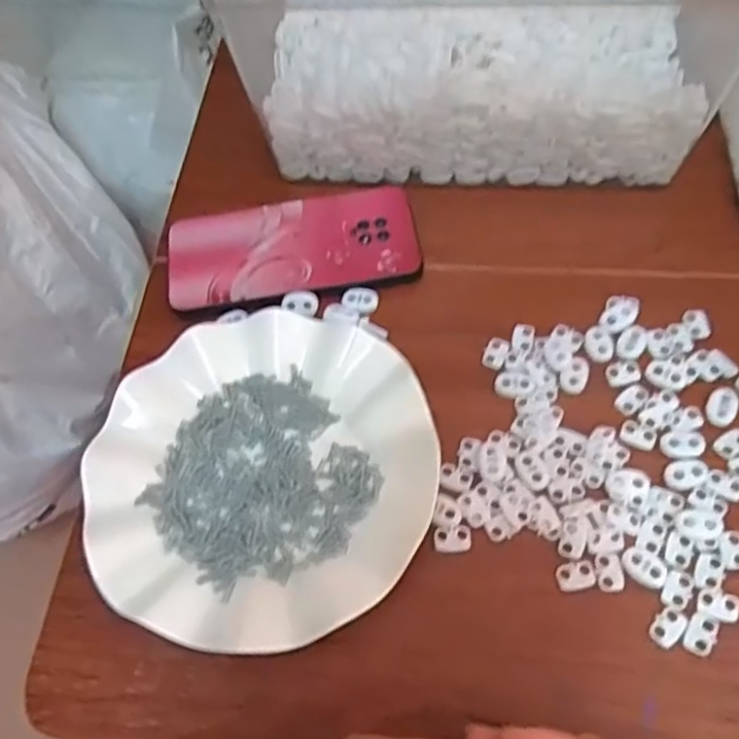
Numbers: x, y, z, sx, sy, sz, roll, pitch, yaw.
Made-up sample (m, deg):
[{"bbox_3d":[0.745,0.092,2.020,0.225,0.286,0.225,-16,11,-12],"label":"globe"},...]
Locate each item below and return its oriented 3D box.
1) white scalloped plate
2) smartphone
[{"bbox_3d":[-0.058,0.051,0.366,0.178,0.029,0.179,-2,61,4],"label":"white scalloped plate"},{"bbox_3d":[-0.049,-0.079,0.440,0.160,0.005,0.081,-7,61,1],"label":"smartphone"}]

